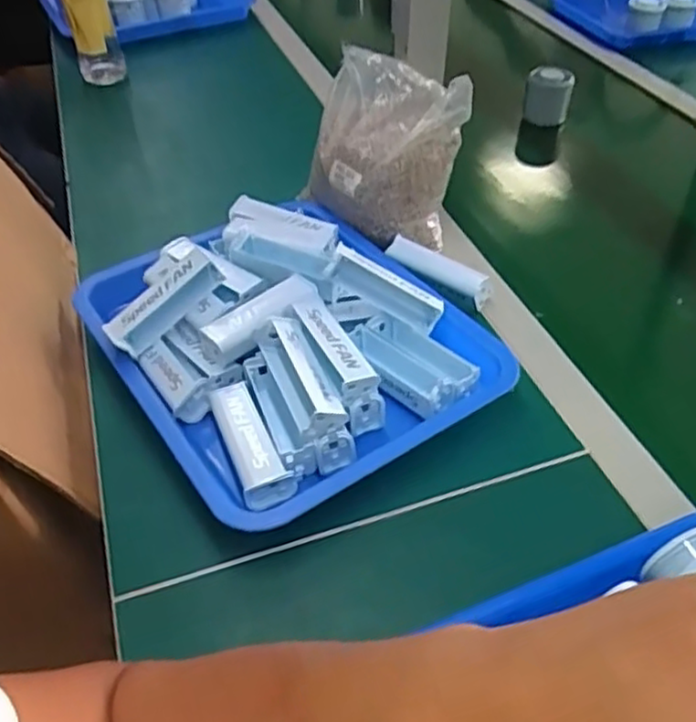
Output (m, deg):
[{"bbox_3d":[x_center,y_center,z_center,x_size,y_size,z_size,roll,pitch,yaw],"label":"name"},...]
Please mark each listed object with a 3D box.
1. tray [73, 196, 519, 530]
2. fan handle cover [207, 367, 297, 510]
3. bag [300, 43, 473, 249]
[{"bbox_3d":[-0.055,-0.029,0.577,0.254,0.069,0.314,-26,49,-25],"label":"tray"},{"bbox_3d":[-0.075,0.052,0.517,0.034,0.024,0.120,-17,46,-17],"label":"fan handle cover"},{"bbox_3d":[0.031,-0.205,0.688,0.113,0.131,0.147,-26,49,-25],"label":"bag"}]

